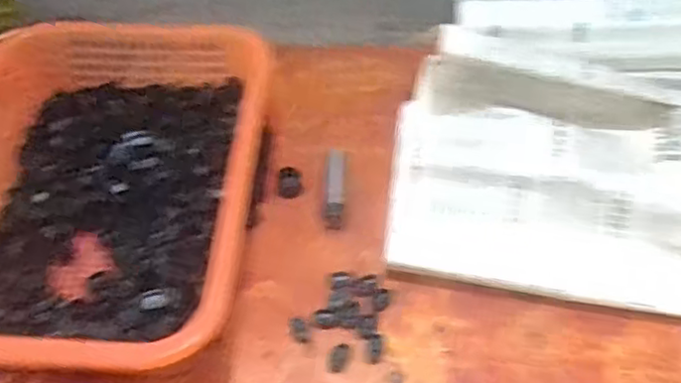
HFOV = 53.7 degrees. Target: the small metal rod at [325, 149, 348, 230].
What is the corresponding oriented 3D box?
[{"bbox_3d":[-0.004,-0.002,0.596,0.018,0.012,0.071,7,72,-13],"label":"small metal rod"}]

